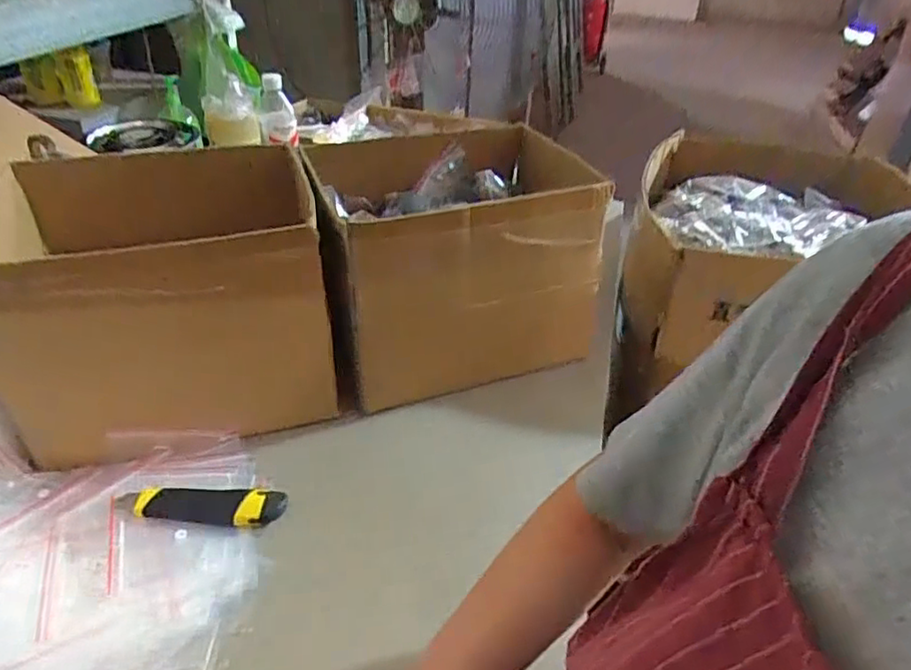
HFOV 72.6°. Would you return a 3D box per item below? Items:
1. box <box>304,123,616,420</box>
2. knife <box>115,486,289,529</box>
[{"bbox_3d":[0.025,-0.107,0.813,0.370,0.241,0.268,-10,39,-17],"label":"box"},{"bbox_3d":[-0.247,0.163,0.603,0.159,0.018,0.038,3,37,0],"label":"knife"}]

